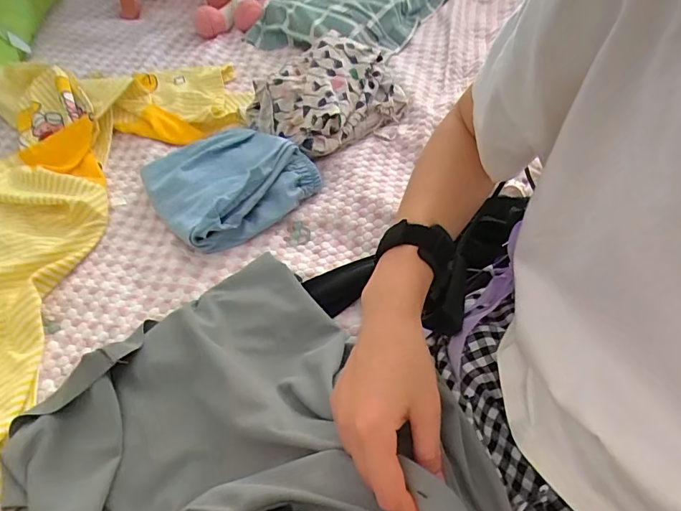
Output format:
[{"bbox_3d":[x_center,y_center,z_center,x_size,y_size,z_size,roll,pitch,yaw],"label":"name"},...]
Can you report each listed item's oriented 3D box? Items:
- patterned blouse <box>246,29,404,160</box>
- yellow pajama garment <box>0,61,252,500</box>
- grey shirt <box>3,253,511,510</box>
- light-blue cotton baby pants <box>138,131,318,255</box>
[{"bbox_3d":[-0.022,-0.281,0.794,0.259,0.095,0.168,-38,60,-25],"label":"patterned blouse"},{"bbox_3d":[-0.439,-0.110,0.697,0.418,0.096,0.764,12,55,12],"label":"yellow pajama garment"},{"bbox_3d":[-0.103,0.167,0.386,0.333,0.165,0.415,-34,59,-20],"label":"grey shirt"},{"bbox_3d":[-0.168,-0.123,0.697,0.229,0.057,0.192,-32,59,-19],"label":"light-blue cotton baby pants"}]

